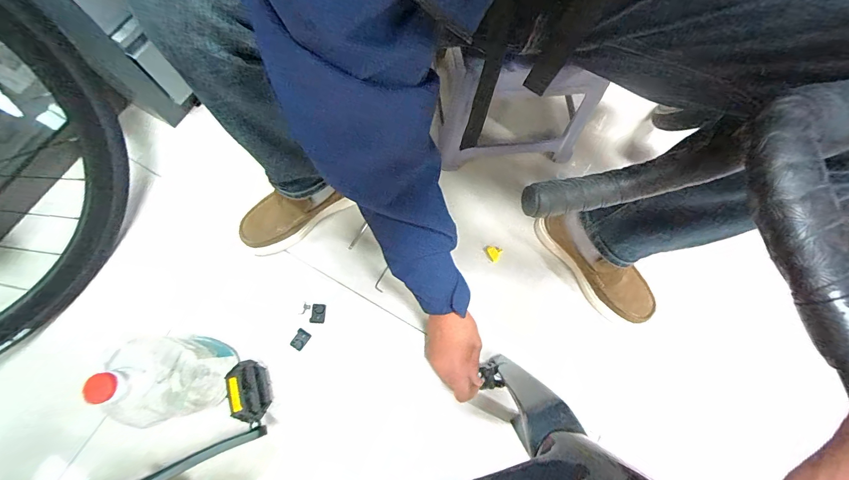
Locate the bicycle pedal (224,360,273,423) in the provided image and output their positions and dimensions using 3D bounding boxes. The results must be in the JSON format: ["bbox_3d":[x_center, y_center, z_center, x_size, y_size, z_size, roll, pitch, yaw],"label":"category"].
[{"bbox_3d":[-0.279,0.241,0.580,0.026,0.094,0.089,-20,76,-7],"label":"bicycle pedal"}]

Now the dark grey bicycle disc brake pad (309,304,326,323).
[{"bbox_3d":[-0.204,0.141,0.695,0.025,0.013,0.036,8,75,1],"label":"dark grey bicycle disc brake pad"}]

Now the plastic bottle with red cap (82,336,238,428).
[{"bbox_3d":[-0.382,0.204,0.545,0.108,0.245,0.122,-8,75,-4],"label":"plastic bottle with red cap"}]

